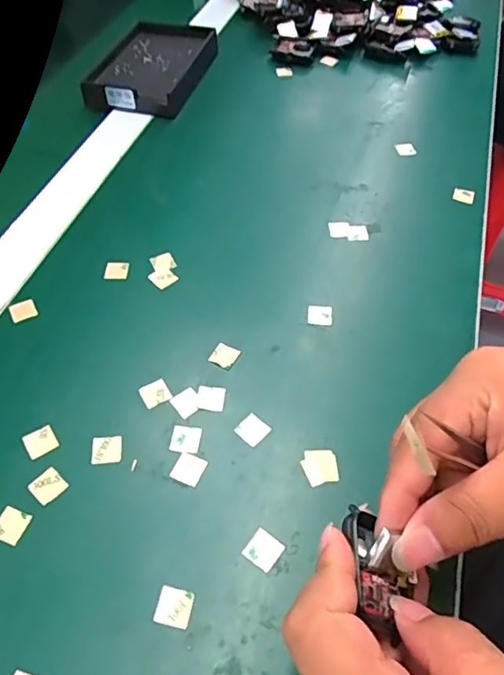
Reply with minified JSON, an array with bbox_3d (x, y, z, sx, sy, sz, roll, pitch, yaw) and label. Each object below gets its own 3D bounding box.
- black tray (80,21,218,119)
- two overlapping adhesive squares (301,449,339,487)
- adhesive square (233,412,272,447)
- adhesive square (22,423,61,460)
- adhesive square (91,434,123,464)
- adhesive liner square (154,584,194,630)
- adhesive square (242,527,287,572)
[{"bbox_3d":[-0.095,-0.267,0.533,0.096,0.022,0.148,14,54,10],"label":"black tray"},{"bbox_3d":[0.037,0.068,0.289,0.019,0.004,0.019,-10,53,-9],"label":"two overlapping adhesive squares"},{"bbox_3d":[0.000,0.050,0.302,0.016,0.004,0.016,36,60,23],"label":"adhesive square"},{"bbox_3d":[-0.116,0.057,0.297,0.017,0.004,0.017,-30,60,-24],"label":"adhesive square"},{"bbox_3d":[-0.079,0.060,0.293,0.017,0.004,0.015,-5,53,-5],"label":"adhesive square"},{"bbox_3d":[-0.035,0.122,0.247,0.016,0.004,0.016,11,53,8],"label":"adhesive liner square"},{"bbox_3d":[0.006,0.102,0.263,0.016,0.004,0.016,31,58,21],"label":"adhesive square"}]

